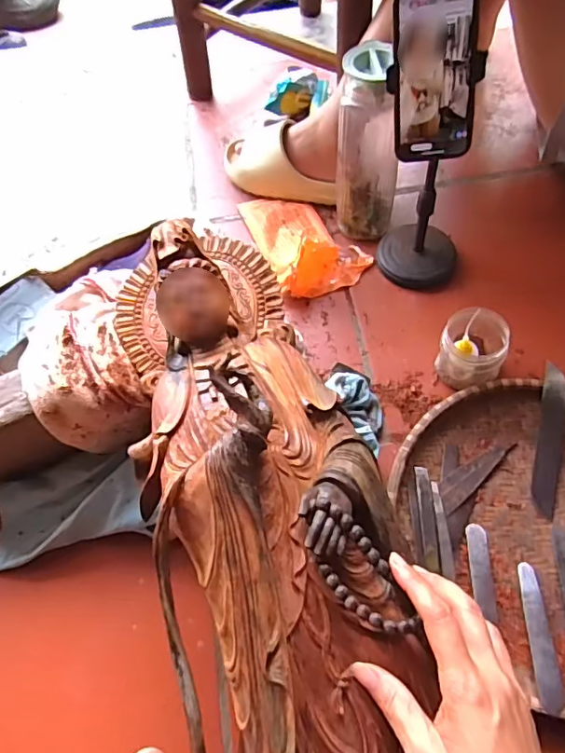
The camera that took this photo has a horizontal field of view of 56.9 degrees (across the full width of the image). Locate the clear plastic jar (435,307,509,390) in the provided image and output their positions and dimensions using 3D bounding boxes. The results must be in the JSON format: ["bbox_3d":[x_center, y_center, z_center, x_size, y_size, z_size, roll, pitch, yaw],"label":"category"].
[{"bbox_3d":[0.228,-0.036,0.627,0.071,0.084,0.073,-2,59,4],"label":"clear plastic jar"}]

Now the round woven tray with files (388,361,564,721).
[{"bbox_3d":[0.298,0.151,0.553,0.296,0.036,0.333,-36,63,-16],"label":"round woven tray with files"}]

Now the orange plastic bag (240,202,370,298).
[{"bbox_3d":[0.031,-0.220,0.767,0.139,0.065,0.214,-21,60,-8],"label":"orange plastic bag"}]

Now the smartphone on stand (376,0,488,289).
[{"bbox_3d":[0.175,-0.248,0.620,0.117,0.332,0.092,5,60,7],"label":"smartphone on stand"}]

